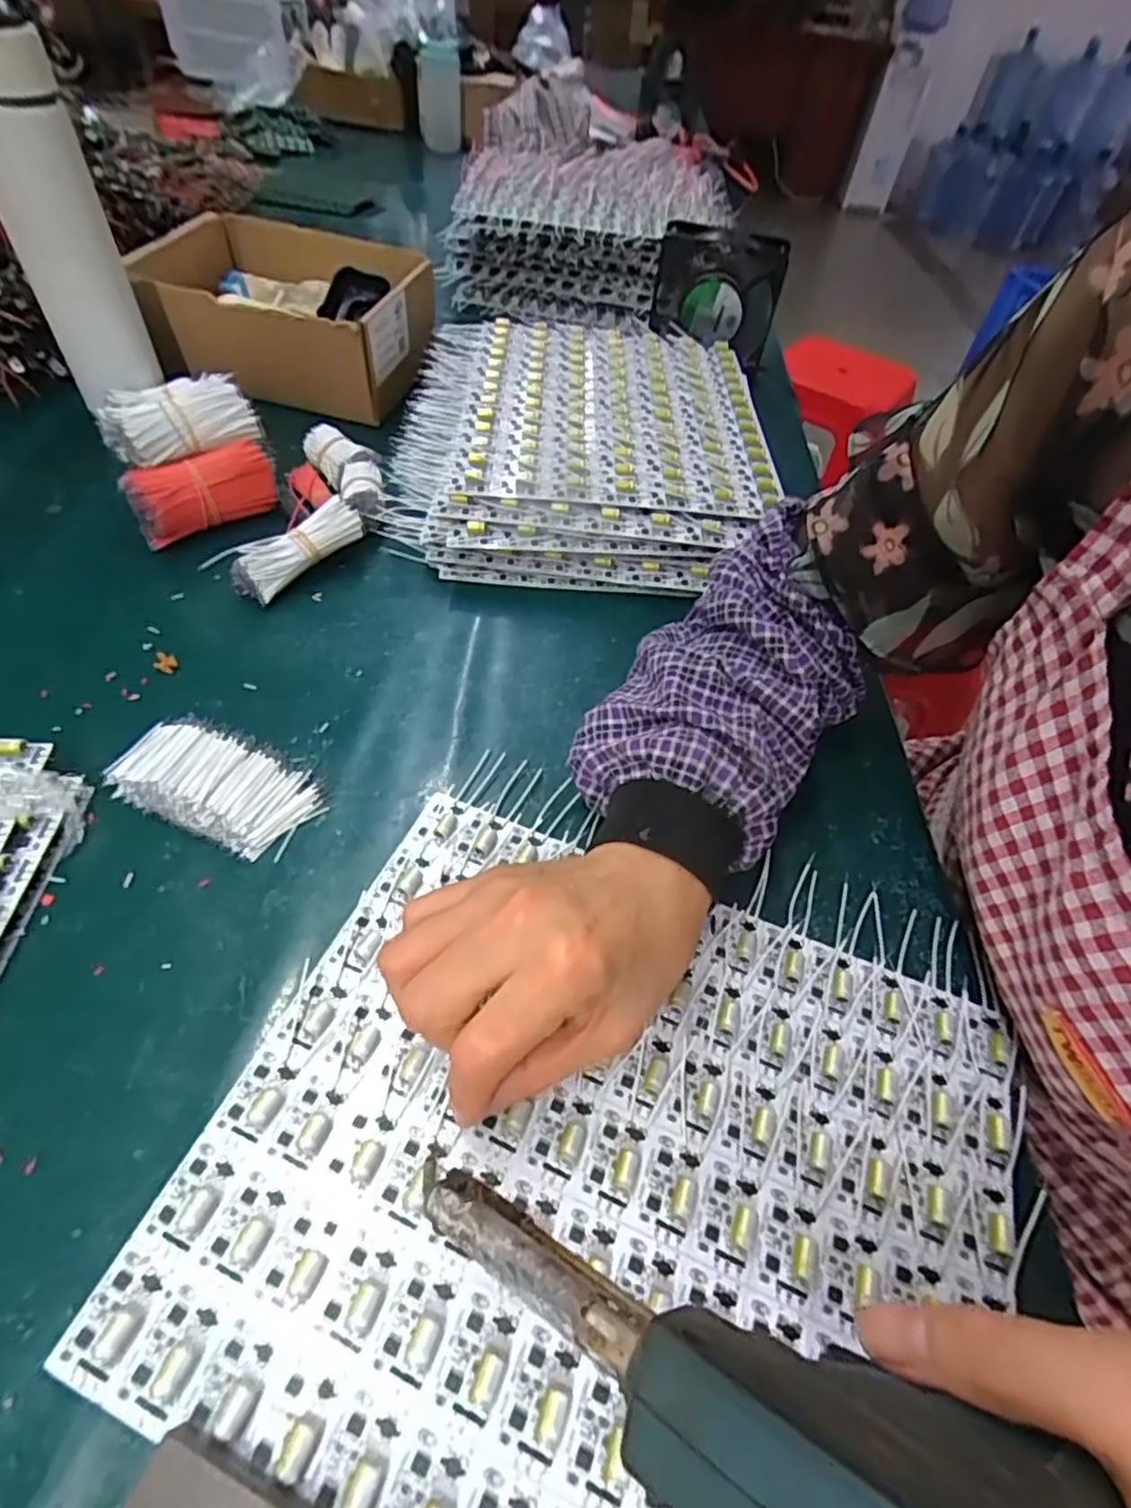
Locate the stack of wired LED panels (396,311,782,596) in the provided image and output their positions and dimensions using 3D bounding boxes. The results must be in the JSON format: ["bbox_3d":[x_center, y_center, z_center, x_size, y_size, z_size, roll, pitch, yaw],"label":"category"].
[{"bbox_3d":[0.015,-0.266,0.558,0.279,0.068,0.329,4,51,-3],"label":"stack of wired LED panels"}]

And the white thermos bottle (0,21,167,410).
[{"bbox_3d":[-0.371,-0.377,0.489,0.070,0.220,0.084,-22,56,-22],"label":"white thermos bottle"}]

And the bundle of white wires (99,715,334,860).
[{"bbox_3d":[-0.181,0.015,0.337,0.107,0.012,0.051,21,52,11],"label":"bundle of white wires"}]

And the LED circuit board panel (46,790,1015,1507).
[{"bbox_3d":[0.019,0.151,0.251,0.285,0.009,0.238,21,52,10],"label":"LED circuit board panel"}]

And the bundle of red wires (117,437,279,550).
[{"bbox_3d":[-0.256,-0.185,0.466,0.094,0.050,0.029,-31,60,-28],"label":"bundle of red wires"}]

